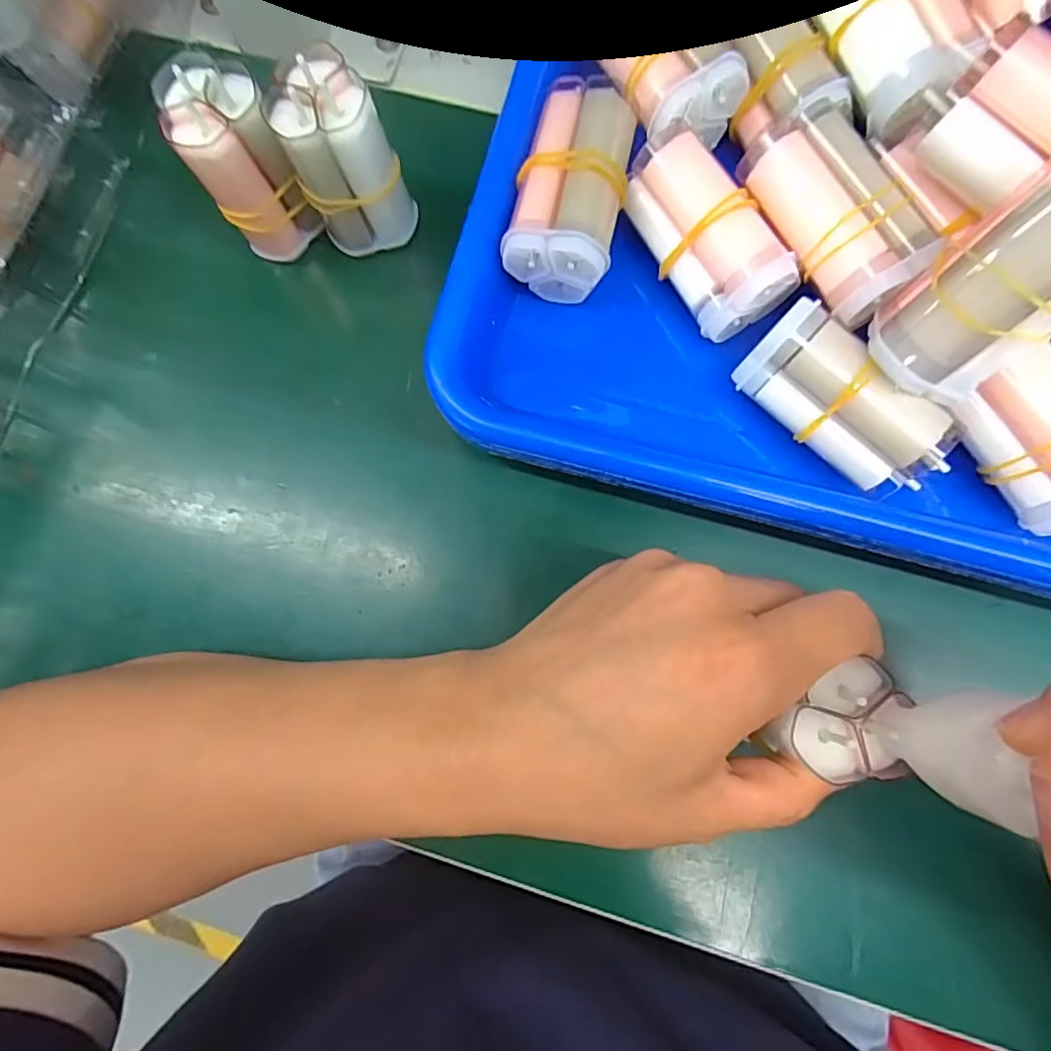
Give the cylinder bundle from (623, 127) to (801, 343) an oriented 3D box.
[{"bbox_3d":[0.061,-0.098,0.199,0.017,0.033,0.064,-27,78,-38],"label":"cylinder bundle"}]

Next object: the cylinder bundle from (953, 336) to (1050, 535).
[{"bbox_3d":[0.164,-0.027,0.184,0.031,0.024,0.053,-27,81,-1],"label":"cylinder bundle"}]

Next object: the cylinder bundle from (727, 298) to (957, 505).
[{"bbox_3d":[0.103,-0.040,0.192,0.065,0.018,0.033,42,128,5],"label":"cylinder bundle"}]

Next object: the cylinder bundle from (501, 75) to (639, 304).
[{"bbox_3d":[0.017,-0.114,0.203,0.035,0.029,0.059,15,83,5],"label":"cylinder bundle"}]

